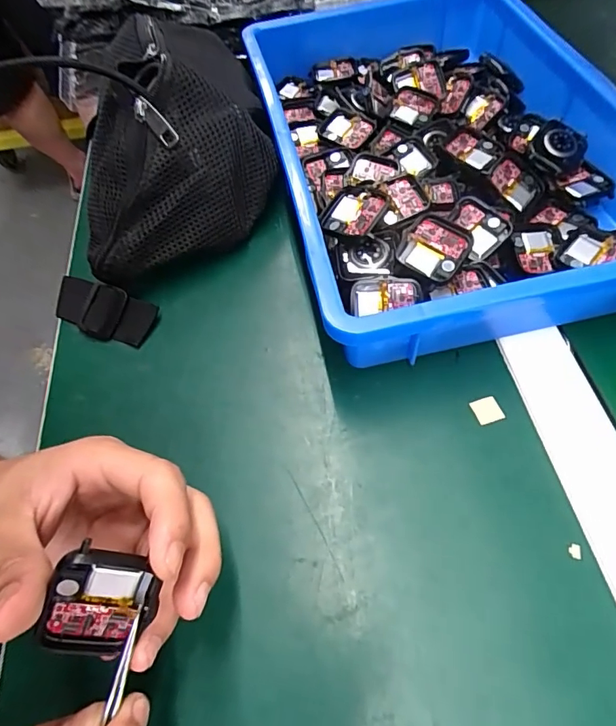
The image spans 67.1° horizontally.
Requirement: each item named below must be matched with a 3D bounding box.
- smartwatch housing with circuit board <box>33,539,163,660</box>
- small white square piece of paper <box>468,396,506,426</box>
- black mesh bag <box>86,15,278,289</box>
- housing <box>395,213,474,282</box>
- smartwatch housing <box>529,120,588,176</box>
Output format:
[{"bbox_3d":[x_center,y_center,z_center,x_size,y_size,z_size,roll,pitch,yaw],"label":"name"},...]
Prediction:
[{"bbox_3d":[-0.077,0.089,0.173,0.035,0.046,0.007,21,14,-21],"label":"smartwatch housing with circuit board"},{"bbox_3d":[0.107,0.028,0.278,0.016,0.004,0.015,-14,57,-4],"label":"small white square piece of paper"},{"bbox_3d":[-0.100,-0.148,0.342,0.158,0.114,0.121,-24,59,-11],"label":"black mesh bag"},{"bbox_3d":[0.076,-0.069,0.280,0.038,0.012,0.041,27,63,20],"label":"housing"},{"bbox_3d":[0.189,-0.161,0.347,0.038,0.007,0.035,28,88,0],"label":"smartwatch housing"}]

